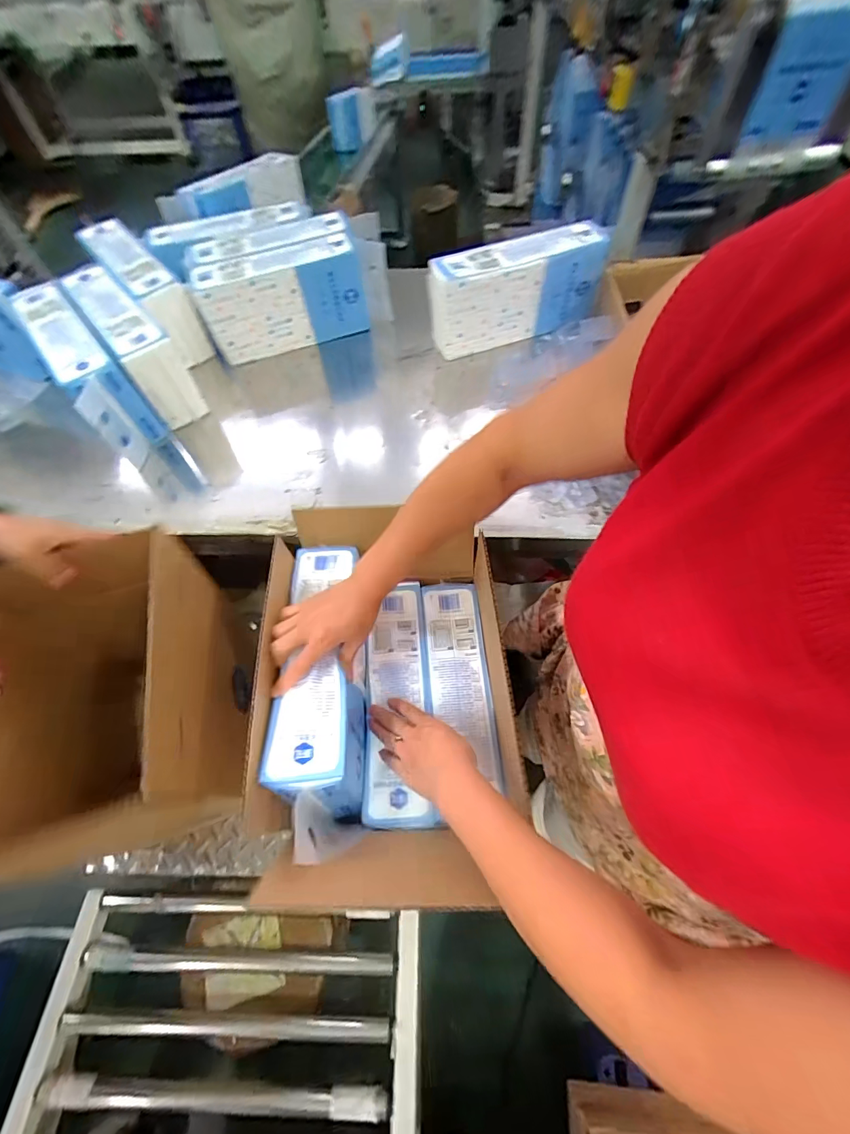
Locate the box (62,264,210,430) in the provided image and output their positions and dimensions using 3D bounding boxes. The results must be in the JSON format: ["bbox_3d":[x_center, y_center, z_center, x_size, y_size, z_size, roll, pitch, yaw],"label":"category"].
[{"bbox_3d":[-0.529,-0.402,0.803,0.085,0.177,0.309,-37,65,-16],"label":"box"}]

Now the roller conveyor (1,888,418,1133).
[{"bbox_3d":[-0.310,0.773,0.652,0.594,0.083,0.432,-1,61,3],"label":"roller conveyor"}]

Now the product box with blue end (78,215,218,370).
[{"bbox_3d":[-0.548,-0.539,0.864,0.084,0.184,0.328,-39,66,-17],"label":"product box with blue end"}]

